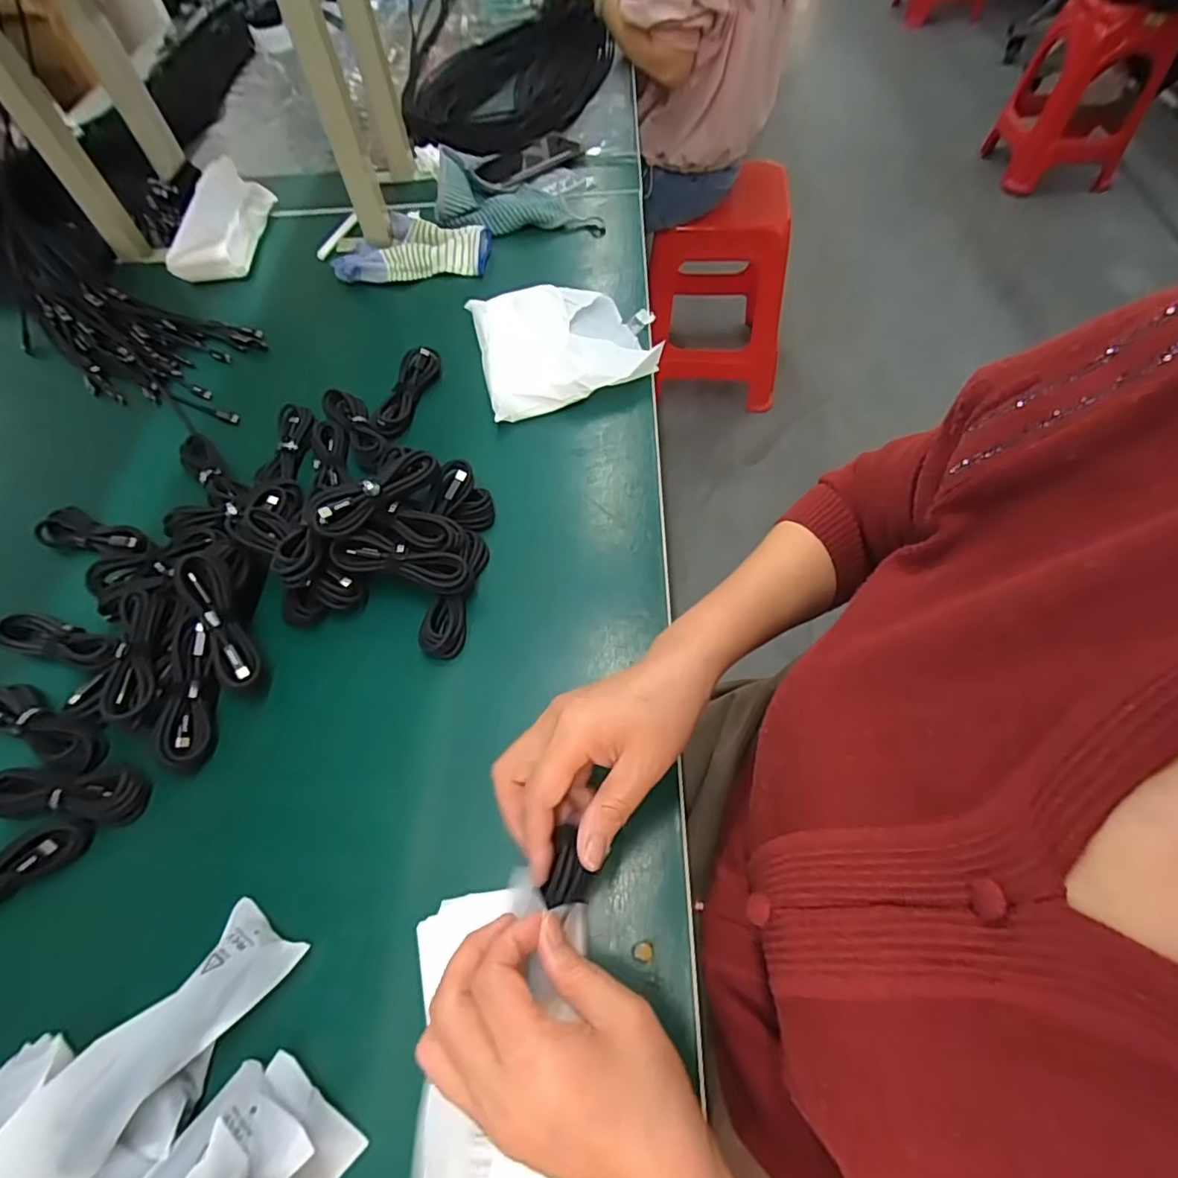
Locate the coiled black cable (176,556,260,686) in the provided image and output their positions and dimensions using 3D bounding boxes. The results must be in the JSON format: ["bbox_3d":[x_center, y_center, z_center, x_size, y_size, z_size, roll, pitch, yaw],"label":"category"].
[{"bbox_3d":[-0.270,0.024,0.416,0.025,0.013,0.100,-27,85,-13],"label":"coiled black cable"}]

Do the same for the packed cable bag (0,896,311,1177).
[{"bbox_3d":[-0.228,0.243,0.293,0.053,0.035,0.150,30,49,18],"label":"packed cable bag"}]

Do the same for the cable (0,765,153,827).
[{"bbox_3d":[-0.358,0.141,0.392,0.103,0.016,0.036,0,59,4],"label":"cable"}]

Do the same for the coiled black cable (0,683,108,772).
[{"bbox_3d":[-0.402,0.100,0.418,0.109,0.017,0.030,20,63,16],"label":"coiled black cable"}]

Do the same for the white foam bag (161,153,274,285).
[{"bbox_3d":[-0.472,-0.469,0.724,0.091,0.053,0.172,-4,59,2],"label":"white foam bag"}]

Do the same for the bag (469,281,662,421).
[{"bbox_3d":[-0.023,-0.260,0.595,0.178,0.029,0.177,-13,59,-3],"label":"bag"}]

